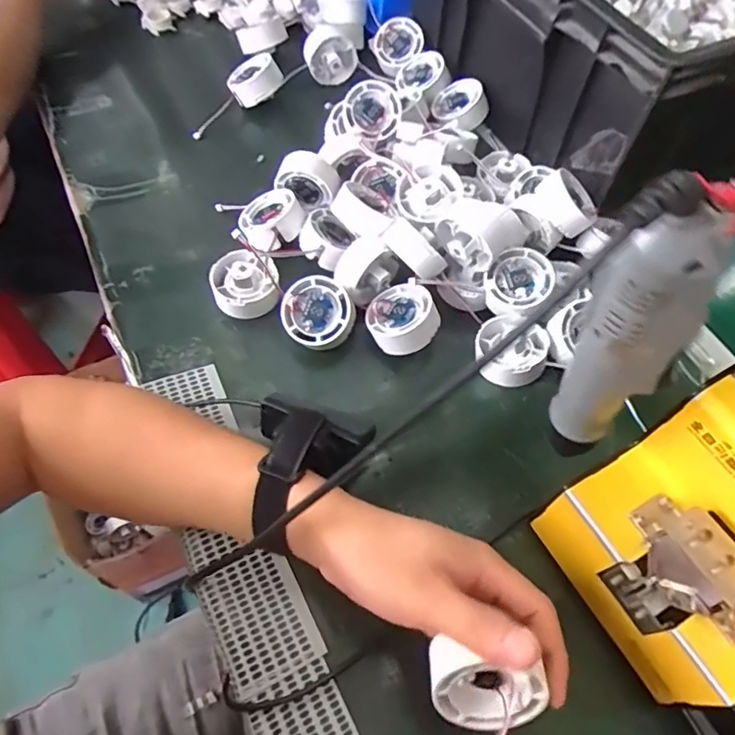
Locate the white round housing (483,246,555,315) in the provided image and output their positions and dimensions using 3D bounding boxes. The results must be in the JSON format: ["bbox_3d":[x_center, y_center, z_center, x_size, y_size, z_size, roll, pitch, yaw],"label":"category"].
[{"bbox_3d":[0.121,-0.069,0.452,0.054,0.022,0.054,-6,68,15],"label":"white round housing"}]

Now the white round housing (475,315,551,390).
[{"bbox_3d":[0.110,-0.011,0.435,0.052,0.027,0.053,1,60,-2],"label":"white round housing"}]

